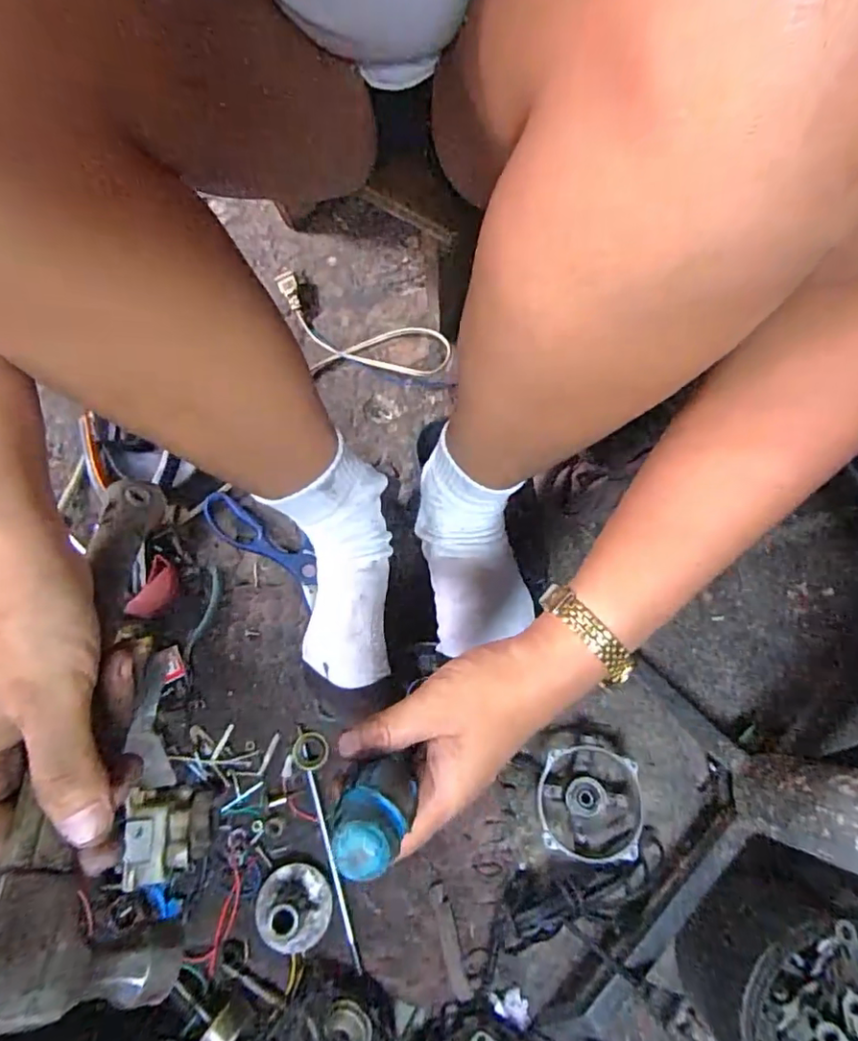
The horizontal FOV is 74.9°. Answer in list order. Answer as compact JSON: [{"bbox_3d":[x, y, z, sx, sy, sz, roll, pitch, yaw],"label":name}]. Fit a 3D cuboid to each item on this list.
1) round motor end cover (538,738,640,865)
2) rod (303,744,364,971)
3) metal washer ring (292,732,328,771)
[{"bbox_3d":[0.135,0.228,0.464,0.089,0.044,0.086,0,73,0],"label":"round motor end cover"},{"bbox_3d":[-0.083,0.275,0.462,0.007,0.007,0.174,-17,73,-7],"label":"rod"},{"bbox_3d":[-0.104,0.200,0.488,0.032,0.009,0.030,0,73,0],"label":"metal washer ring"}]

